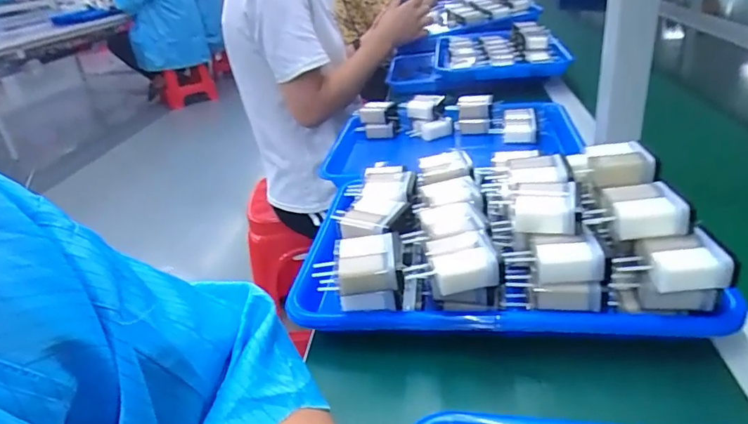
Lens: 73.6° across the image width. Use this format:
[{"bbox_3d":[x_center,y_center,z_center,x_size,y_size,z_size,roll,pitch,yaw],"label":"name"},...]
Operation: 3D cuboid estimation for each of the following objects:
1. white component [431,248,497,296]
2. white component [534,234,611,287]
[{"bbox_3d":[0.063,0.041,0.354,0.041,0.021,0.024,-10,28,-5],"label":"white component"},{"bbox_3d":[0.137,0.035,0.349,0.048,0.025,0.022,-4,28,6],"label":"white component"}]

